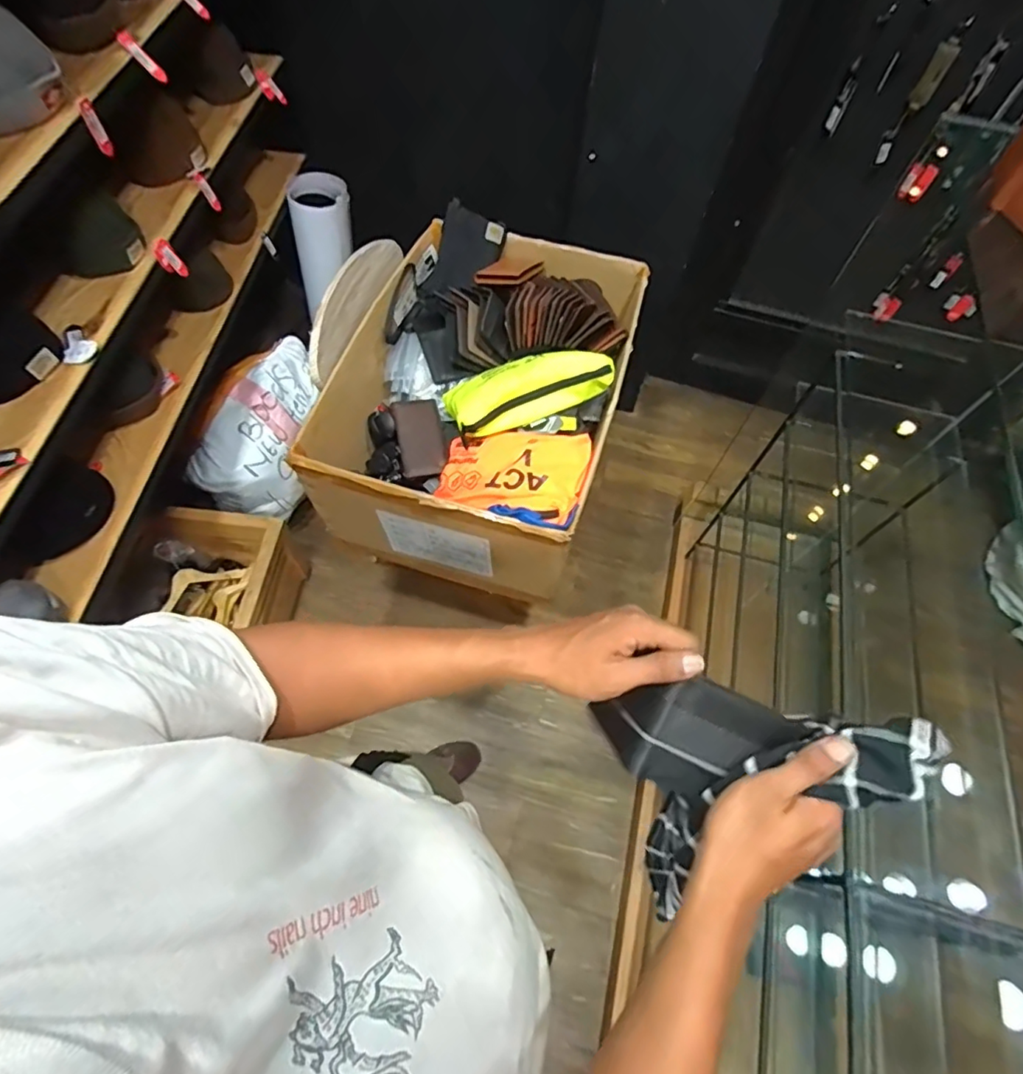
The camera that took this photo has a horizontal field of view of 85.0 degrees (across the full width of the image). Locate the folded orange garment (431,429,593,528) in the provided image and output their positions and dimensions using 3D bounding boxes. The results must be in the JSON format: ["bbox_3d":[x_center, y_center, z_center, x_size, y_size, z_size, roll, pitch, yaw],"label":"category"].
[{"bbox_3d":[-0.002,-0.110,0.948,0.246,0.076,0.183,19,62,7],"label":"folded orange garment"}]

